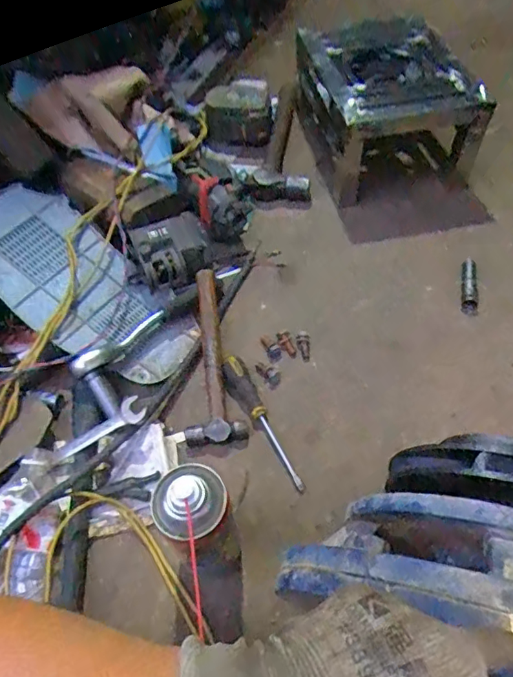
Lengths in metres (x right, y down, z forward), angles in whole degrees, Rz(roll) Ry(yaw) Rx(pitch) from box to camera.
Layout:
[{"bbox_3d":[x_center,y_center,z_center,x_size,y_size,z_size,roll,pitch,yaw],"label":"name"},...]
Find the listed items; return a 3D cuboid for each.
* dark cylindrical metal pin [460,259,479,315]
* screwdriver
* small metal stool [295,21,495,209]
[{"bbox_3d":[0.310,-0.077,0.714,0.026,0.022,0.093,9,56,10],"label":"dark cylindrical metal pin"},{"bbox_3d":[0.005,0.103,0.595,0.032,0.032,0.185,-23,57,-12],"label":"screwdriver"},{"bbox_3d":[0.208,-0.382,0.824,0.221,0.166,0.268,-13,56,-6],"label":"small metal stool"}]

